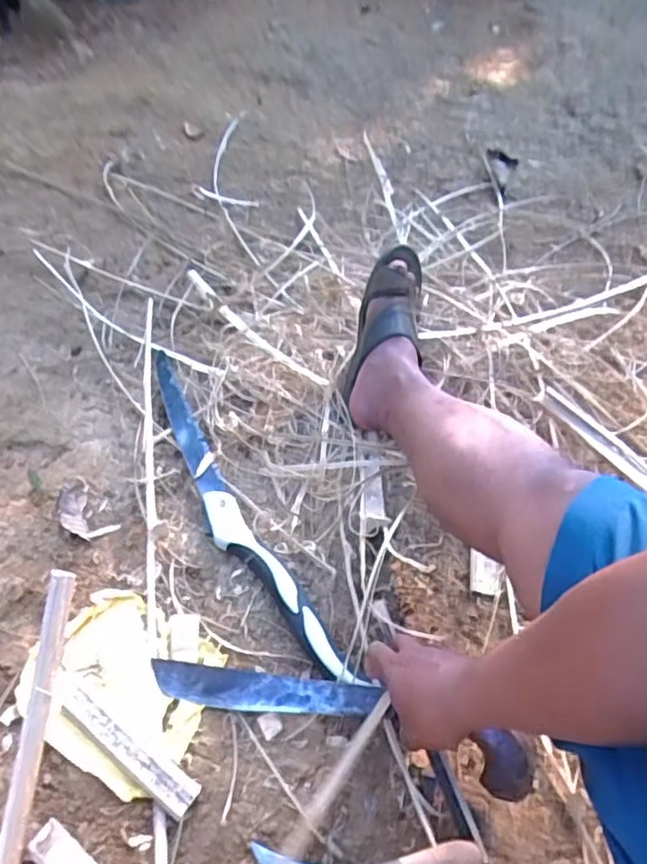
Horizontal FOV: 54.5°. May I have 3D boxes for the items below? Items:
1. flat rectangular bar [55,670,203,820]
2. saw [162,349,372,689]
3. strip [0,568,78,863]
[{"bbox_3d":[-0.199,0.304,0.620,0.184,0.015,0.031,30,53,20],"label":"flat rectangular bar"},{"bbox_3d":[-0.130,0.080,0.801,0.063,0.025,0.556,-22,54,-22],"label":"saw"},{"bbox_3d":[-0.199,0.227,0.417,0.018,0.014,0.262,8,82,3],"label":"strip"}]

